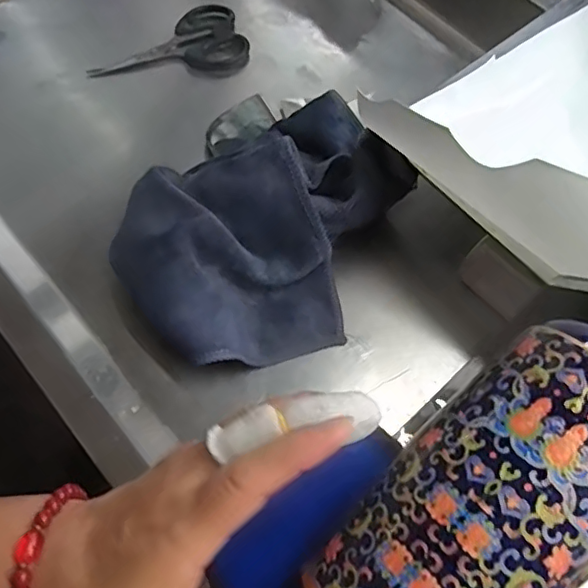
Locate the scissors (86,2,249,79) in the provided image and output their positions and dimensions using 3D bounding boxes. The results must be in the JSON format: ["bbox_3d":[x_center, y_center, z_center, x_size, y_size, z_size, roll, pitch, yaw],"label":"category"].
[{"bbox_3d":[-0.108,-0.214,0.480,0.134,0.009,0.068,-9,68,-3],"label":"scissors"}]

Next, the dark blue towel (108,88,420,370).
[{"bbox_3d":[-0.017,-0.039,0.372,0.186,0.076,0.150,-33,71,-12],"label":"dark blue towel"}]

